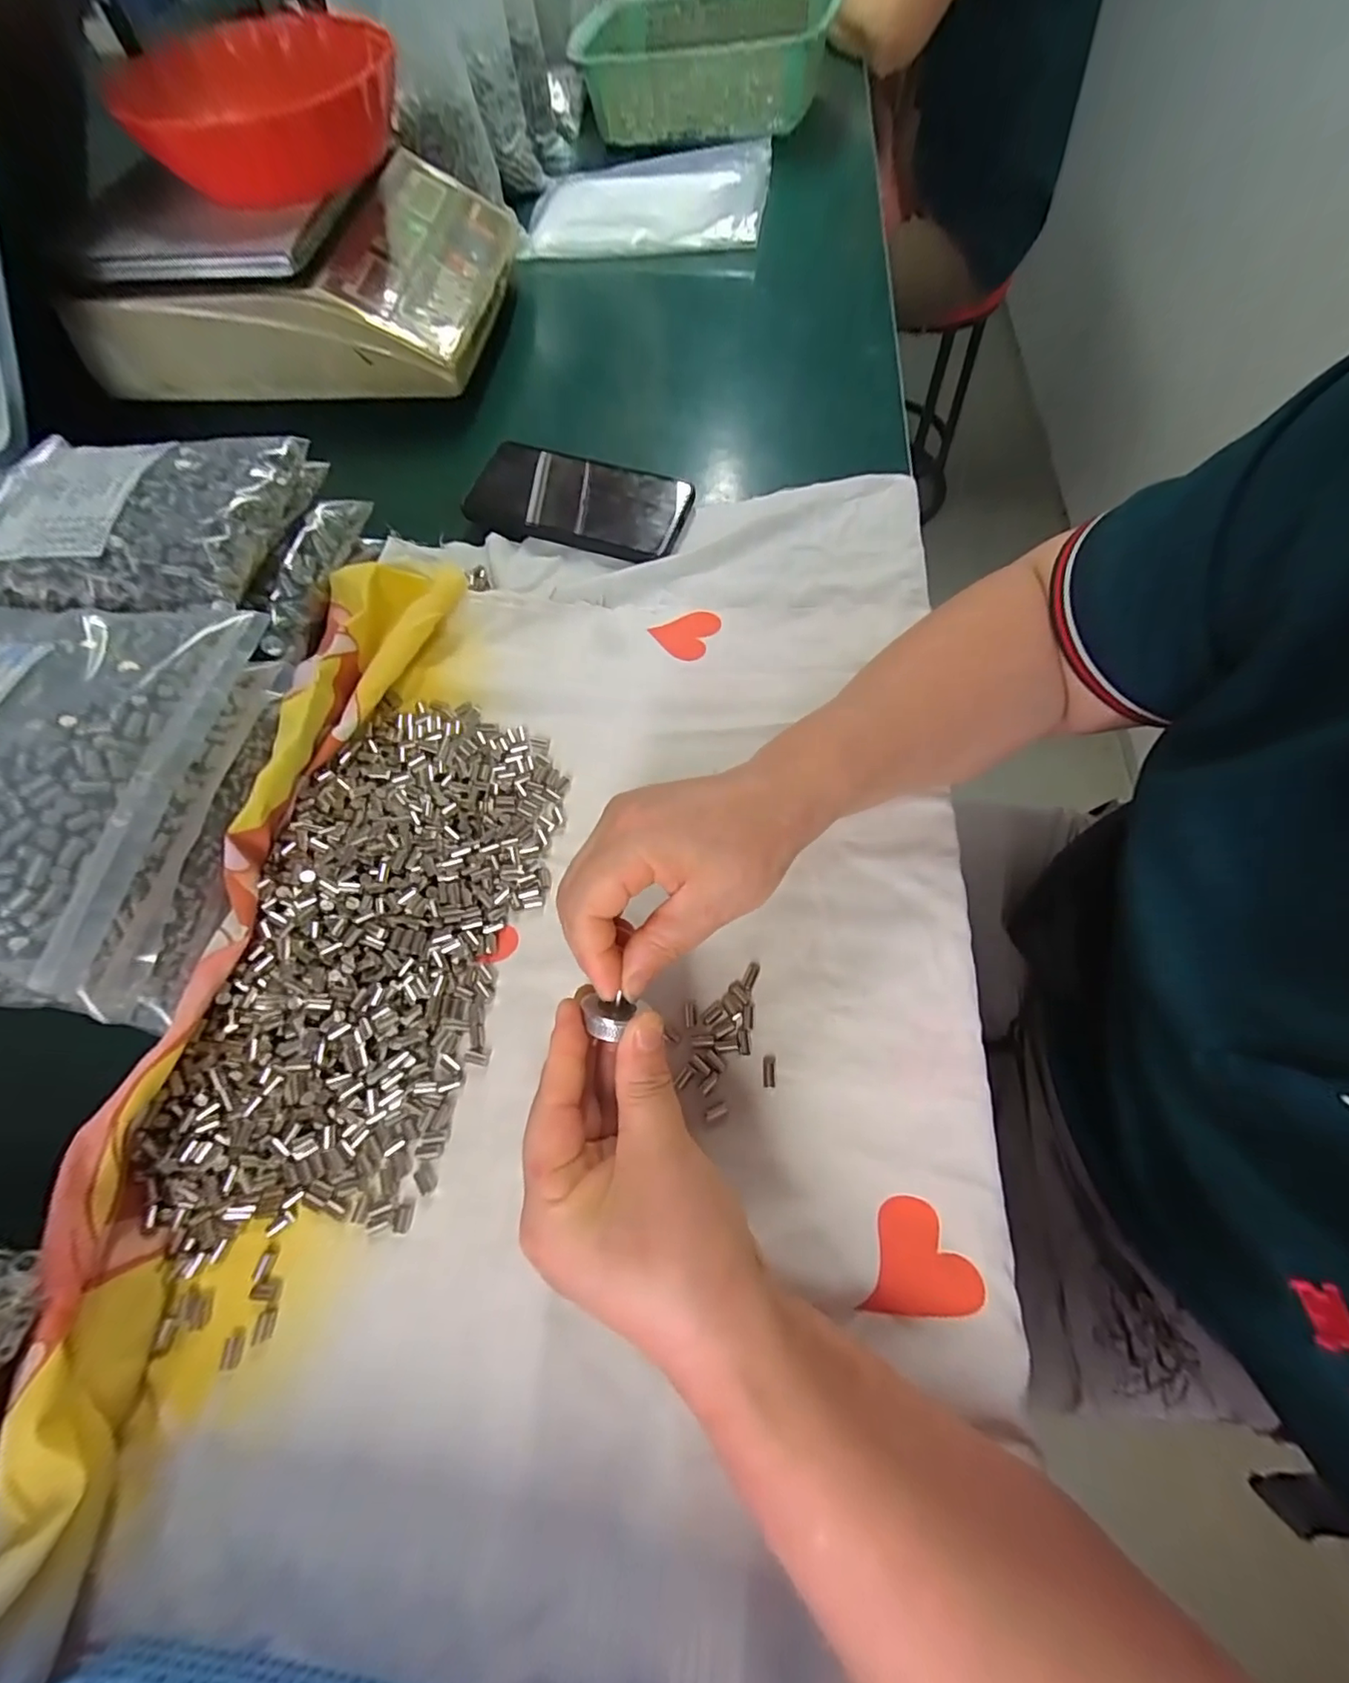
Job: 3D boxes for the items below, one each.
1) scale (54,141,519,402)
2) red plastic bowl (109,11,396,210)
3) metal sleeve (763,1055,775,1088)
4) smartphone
[{"bbox_3d":[-0.331,-0.521,0.516,0.309,0.094,0.309,2,66,3],"label":"scale"},{"bbox_3d":[-0.324,-0.578,0.466,0.202,0.074,0.202,-12,66,-3],"label":"red plastic bowl"},{"bbox_3d":[0.044,0.107,0.267,0.006,0.004,0.014,4,54,4],"label":"metal sleeve"},{"bbox_3d":[-0.072,-0.251,0.424,0.160,0.014,0.079,19,68,10],"label":"smartphone"}]

